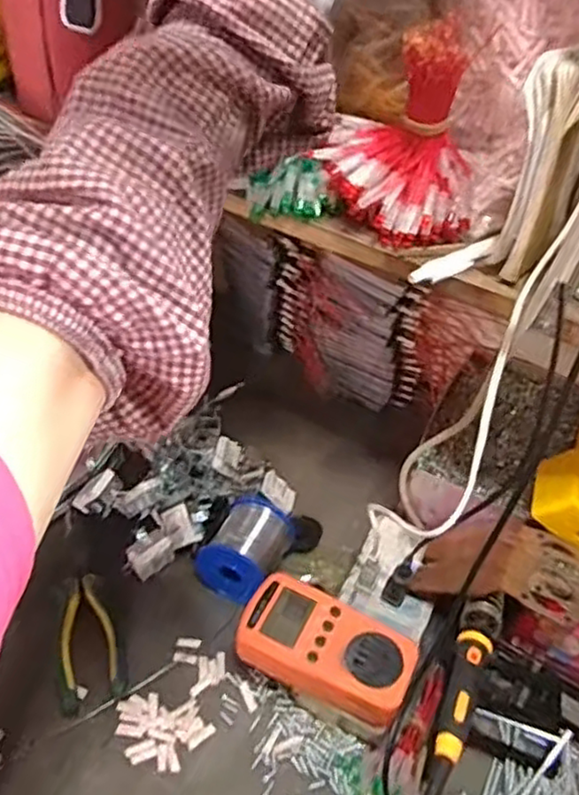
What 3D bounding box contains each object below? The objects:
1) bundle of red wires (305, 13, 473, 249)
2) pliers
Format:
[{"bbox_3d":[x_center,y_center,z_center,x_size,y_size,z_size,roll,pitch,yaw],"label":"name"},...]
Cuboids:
[{"bbox_3d":[0.073,-0.167,0.427,0.089,0.118,0.063,-4,44,-12],"label":"bundle of red wires"},{"bbox_3d":[-0.163,0.189,0.530,0.048,0.022,0.104,-12,47,-19],"label":"pliers"}]

